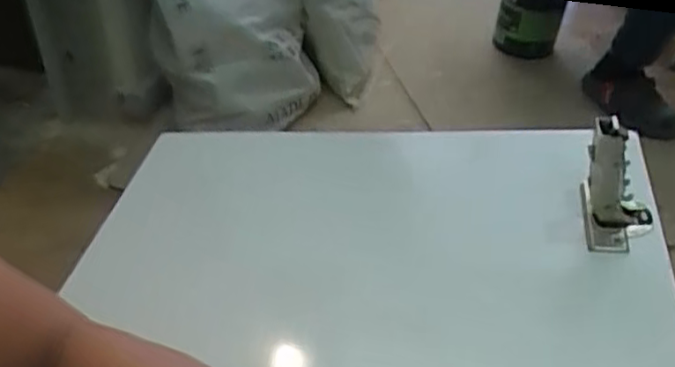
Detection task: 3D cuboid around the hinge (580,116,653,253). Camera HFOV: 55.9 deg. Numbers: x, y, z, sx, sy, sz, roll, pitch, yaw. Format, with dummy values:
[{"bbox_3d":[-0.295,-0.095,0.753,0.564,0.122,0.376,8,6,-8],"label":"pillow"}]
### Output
[{"bbox_3d":[0.165,0.000,0.379,0.039,0.084,0.042,-3,36,24],"label":"hinge"}]

